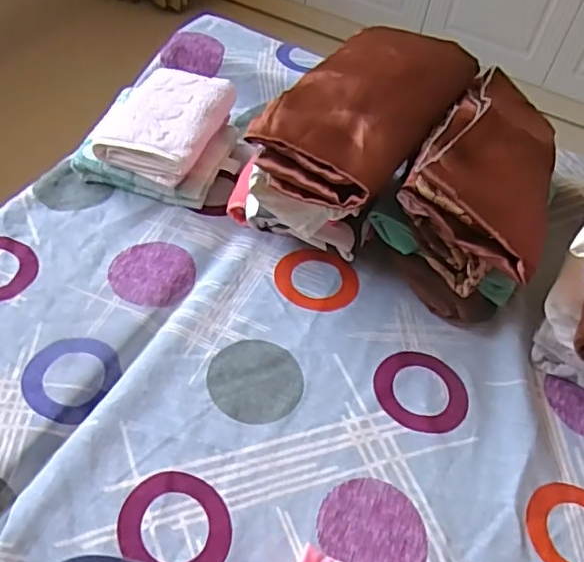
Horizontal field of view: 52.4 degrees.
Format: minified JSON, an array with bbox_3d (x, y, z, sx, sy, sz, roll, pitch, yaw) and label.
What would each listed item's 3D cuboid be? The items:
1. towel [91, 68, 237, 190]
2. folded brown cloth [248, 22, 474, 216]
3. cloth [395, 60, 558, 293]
[{"bbox_3d":[-0.164,-0.200,0.756,0.139,0.058,0.167,20,51,8],"label":"towel"},{"bbox_3d":[0.086,-0.194,0.637,0.147,0.055,0.279,31,53,16],"label":"folded brown cloth"},{"bbox_3d":[0.224,-0.118,0.646,0.143,0.123,0.258,28,52,14],"label":"cloth"}]

